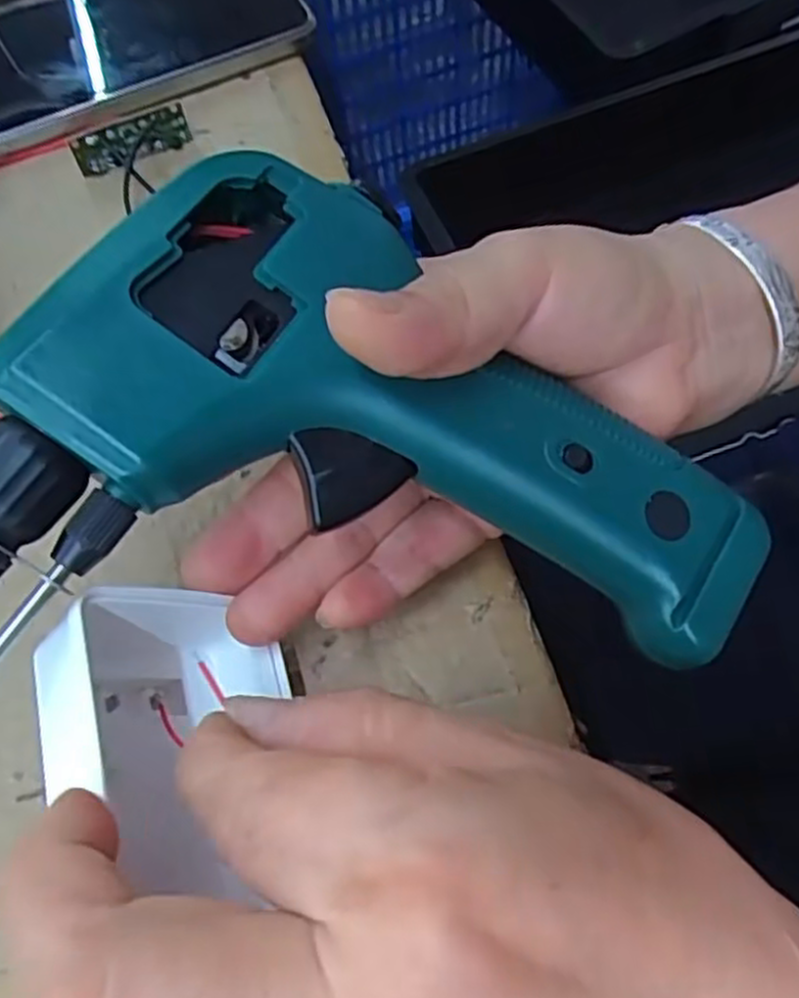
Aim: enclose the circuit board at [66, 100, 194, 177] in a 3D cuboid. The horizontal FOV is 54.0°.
[{"bbox_3d":[-0.103,-0.138,0.300,0.044,0.014,0.005,-29,66,-10],"label":"circuit board"}]

